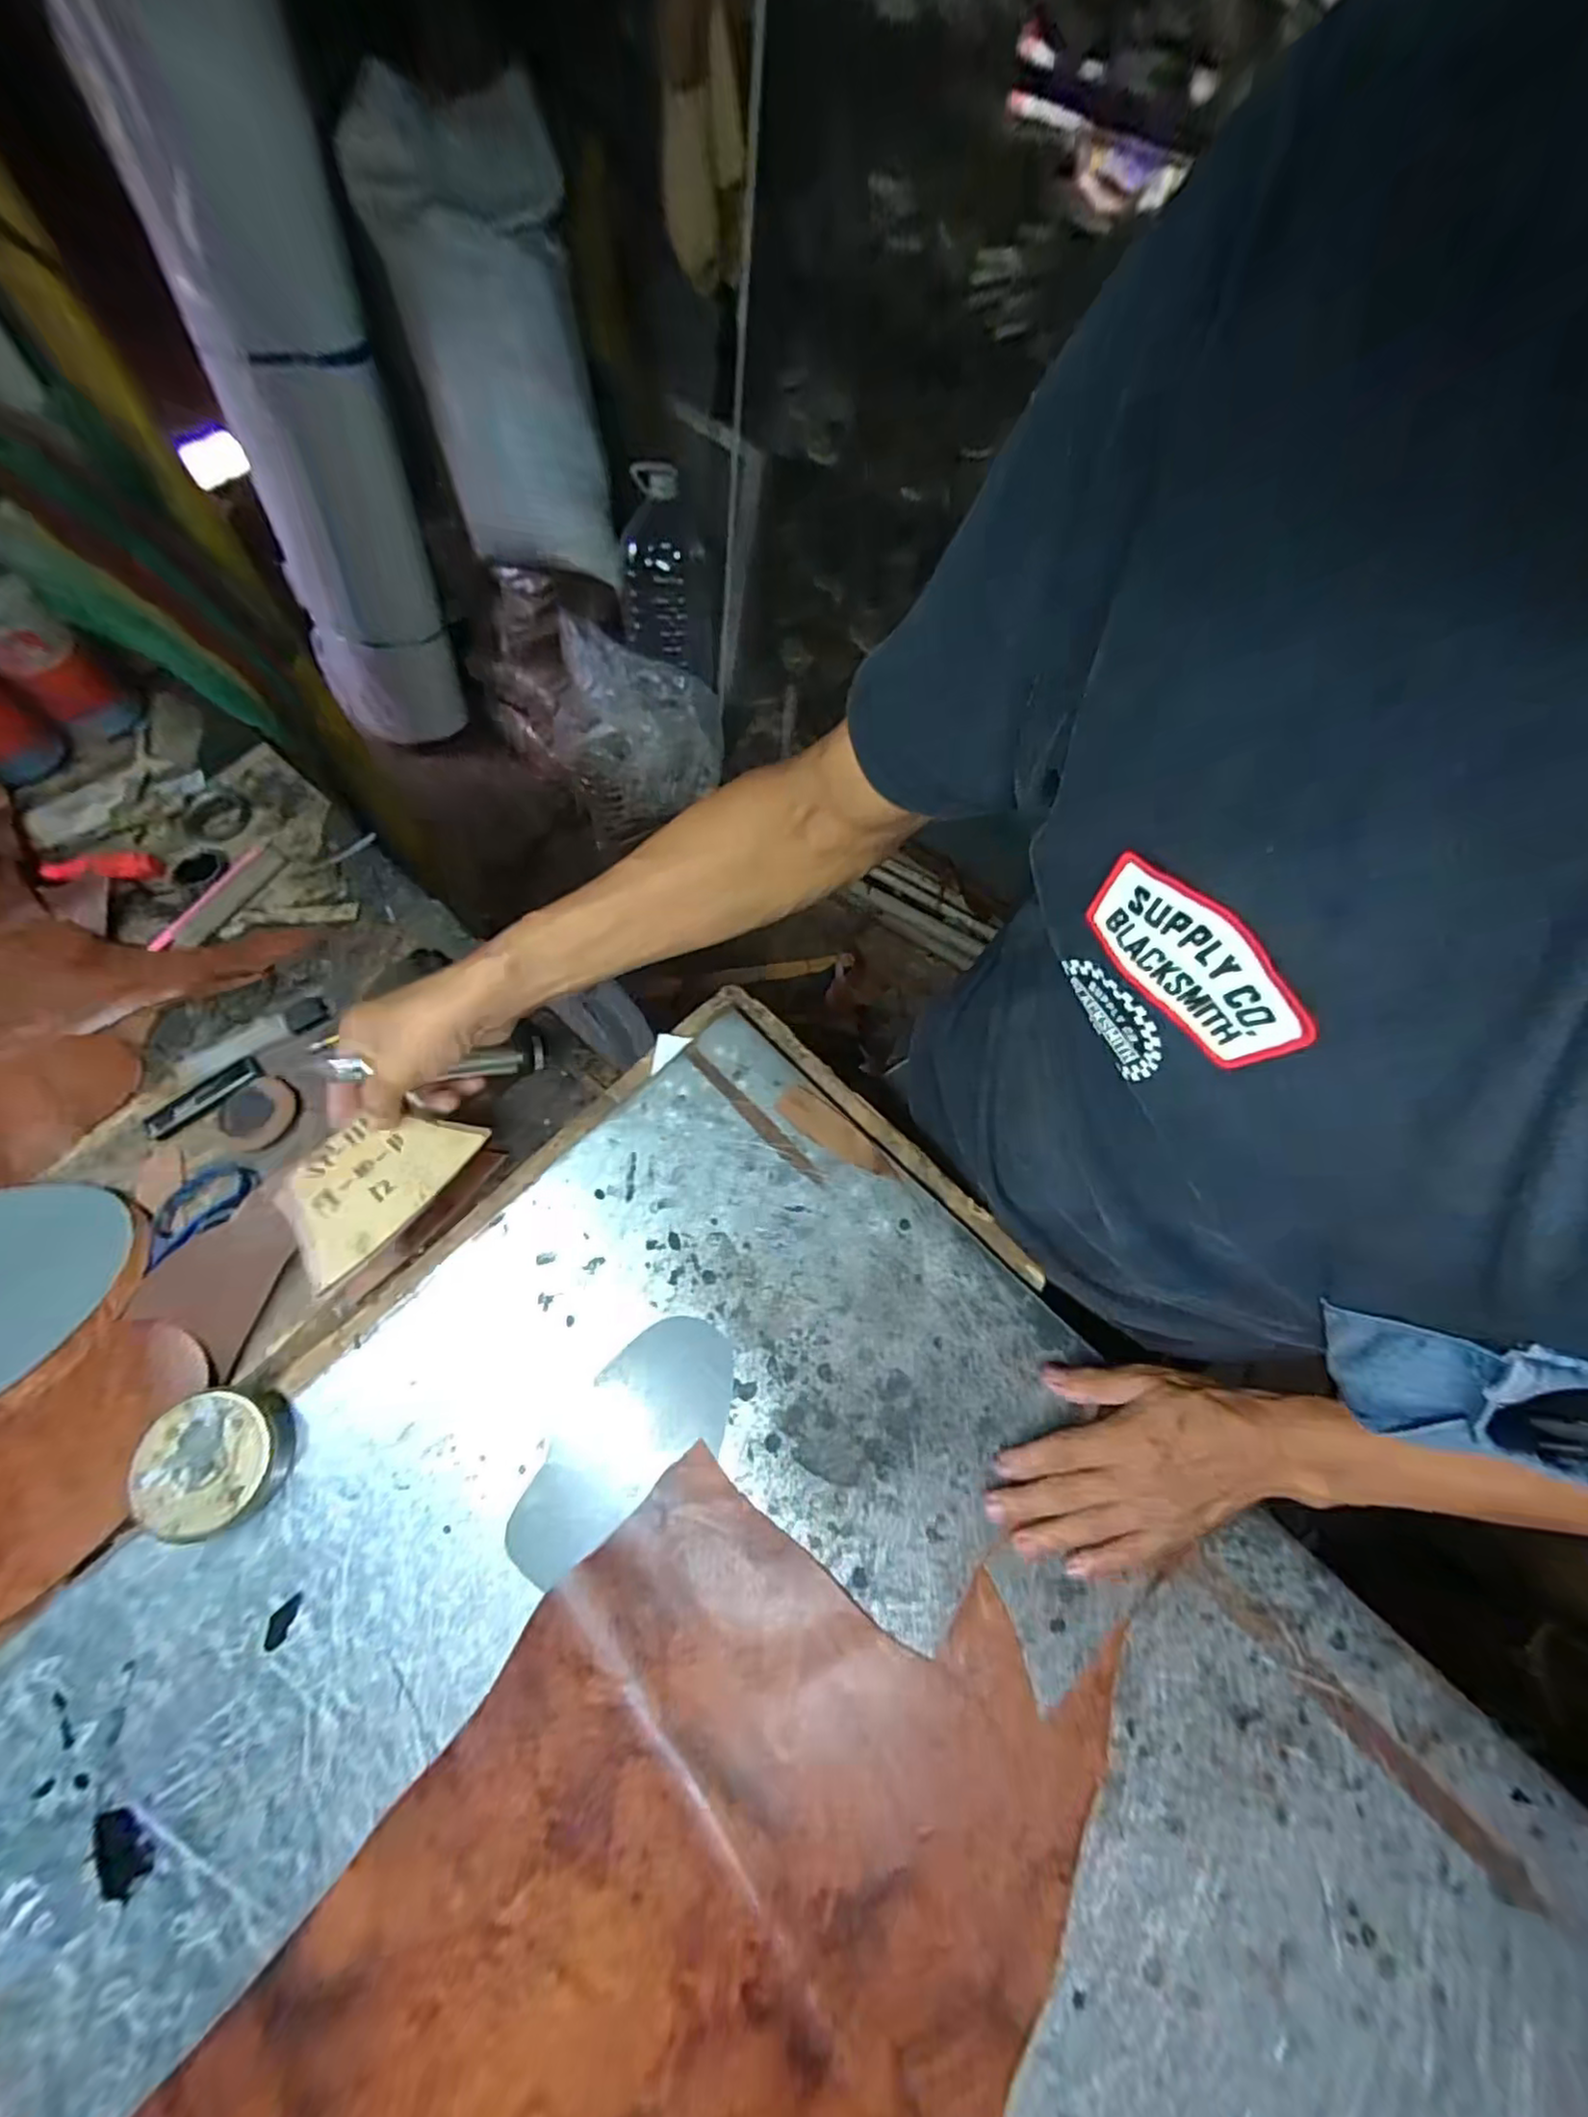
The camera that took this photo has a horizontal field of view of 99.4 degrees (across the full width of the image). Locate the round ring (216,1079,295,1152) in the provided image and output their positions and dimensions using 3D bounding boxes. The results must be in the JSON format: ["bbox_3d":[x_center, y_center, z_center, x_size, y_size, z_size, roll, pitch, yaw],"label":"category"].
[{"bbox_3d":[-0.407,0.041,0.510,0.052,0.005,0.056,1,65,-3],"label":"round ring"}]

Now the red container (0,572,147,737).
[{"bbox_3d":[-0.695,-0.373,0.620,0.054,0.140,0.077,31,67,10],"label":"red container"}]

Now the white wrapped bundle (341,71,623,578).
[{"bbox_3d":[-0.536,-1.269,1.250,0.324,0.551,0.274,-15,67,-11],"label":"white wrapped bundle"}]

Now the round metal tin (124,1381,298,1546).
[{"bbox_3d":[-0.345,0.239,0.401,0.072,0.034,0.075,1,65,-3],"label":"round metal tin"}]

